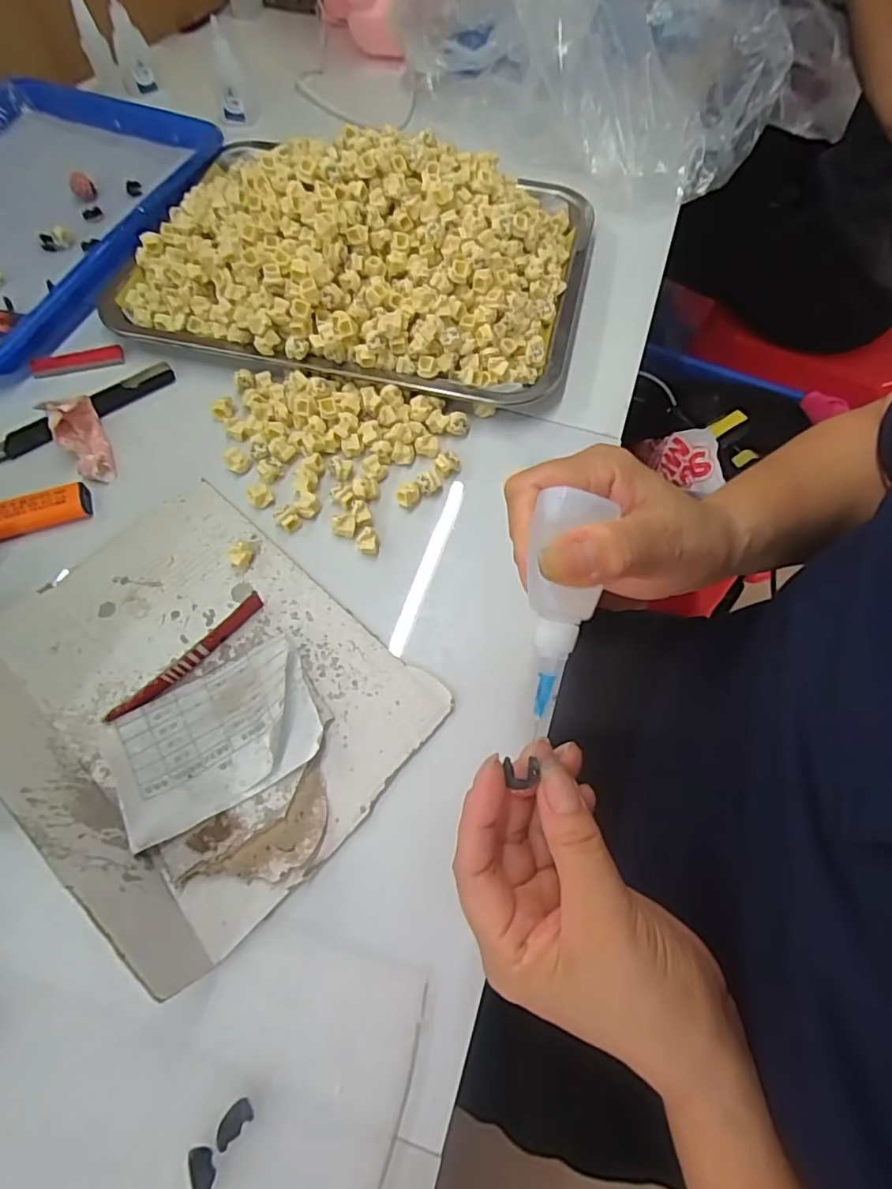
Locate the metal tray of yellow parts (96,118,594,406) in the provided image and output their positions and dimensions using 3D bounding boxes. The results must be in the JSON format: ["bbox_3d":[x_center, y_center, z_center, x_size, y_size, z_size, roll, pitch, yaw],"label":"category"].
[{"bbox_3d":[-0.069,-0.280,0.429,0.350,0.067,0.246,12,66,5],"label":"metal tray of yellow parts"}]

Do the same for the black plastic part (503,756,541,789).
[{"bbox_3d":[0.030,0.071,0.227,0.013,0.005,0.011,-3,65,-2],"label":"black plastic part"}]

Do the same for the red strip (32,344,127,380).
[{"bbox_3d":[-0.277,-0.176,0.427,0.064,0.009,0.013,-16,66,-8],"label":"red strip"}]

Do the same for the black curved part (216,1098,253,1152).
[{"bbox_3d":[-0.086,0.215,0.232,0.014,0.009,0.009,-42,72,-17],"label":"black curved part"}]

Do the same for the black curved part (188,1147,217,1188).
[{"bbox_3d":[-0.097,0.229,0.226,0.009,0.008,0.015,-23,68,-10],"label":"black curved part"}]

